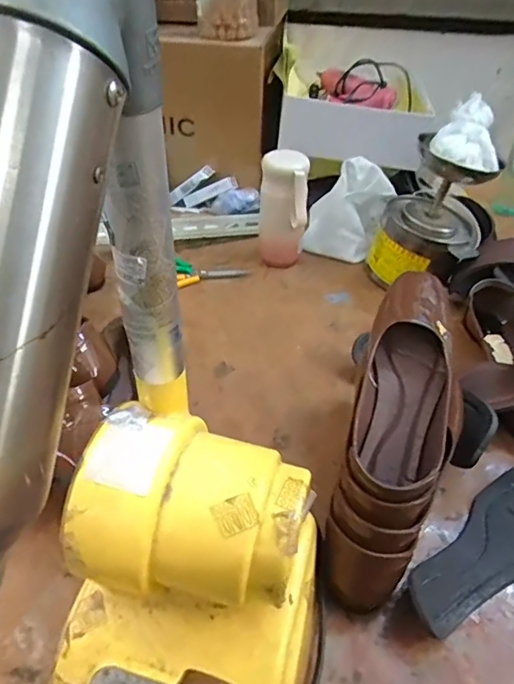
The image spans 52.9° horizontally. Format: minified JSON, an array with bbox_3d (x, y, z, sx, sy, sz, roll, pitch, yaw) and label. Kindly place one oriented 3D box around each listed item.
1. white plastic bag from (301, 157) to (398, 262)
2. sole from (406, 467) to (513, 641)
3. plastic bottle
[{"bbox_3d":[0.157,-0.216,0.874,0.144,0.137,0.105,11,43,9],"label":"white plastic bag"},{"bbox_3d":[0.229,0.192,0.496,0.228,0.035,0.077,-30,52,-30],"label":"sole"},{"bbox_3d":[0.041,-0.205,0.816,0.078,0.176,0.069,4,43,2],"label":"plastic bottle"}]

